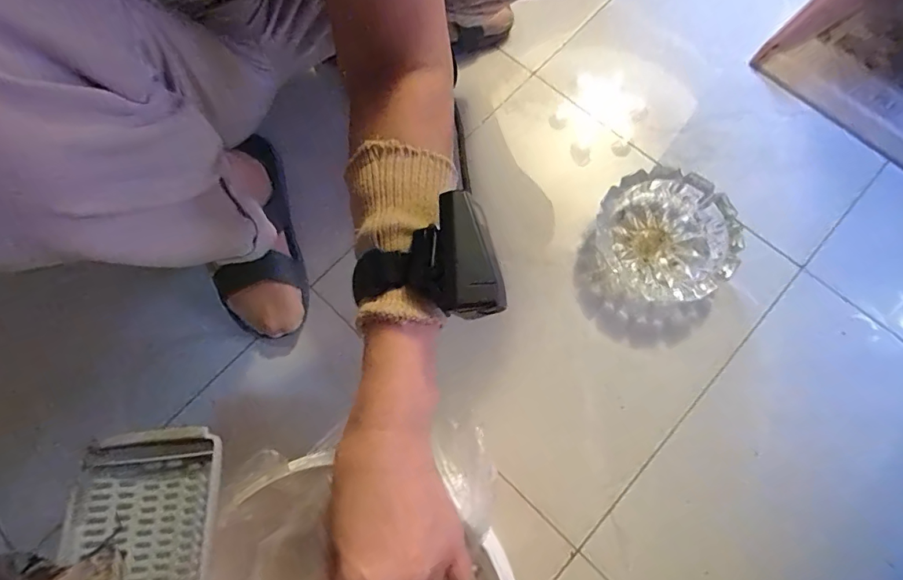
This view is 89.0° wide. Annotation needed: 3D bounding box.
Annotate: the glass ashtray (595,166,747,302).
[{"bbox_3d":[0.240,-0.058,0.518,0.140,0.062,0.144,0,74,1],"label":"glass ashtray"}]

